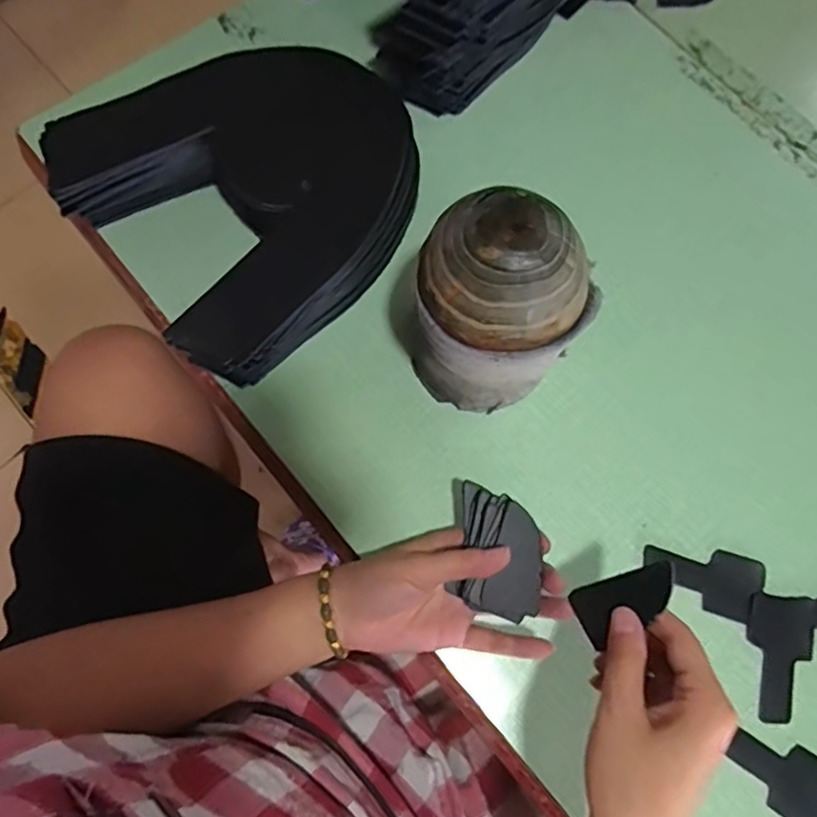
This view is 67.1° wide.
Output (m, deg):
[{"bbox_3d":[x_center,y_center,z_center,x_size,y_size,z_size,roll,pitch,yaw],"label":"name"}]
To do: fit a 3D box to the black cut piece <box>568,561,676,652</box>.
[{"bbox_3d":[0.126,0.112,0.355,0.061,0.004,0.031,-30,58,27],"label":"black cut piece"}]

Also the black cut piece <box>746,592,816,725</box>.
[{"bbox_3d":[0.255,0.170,0.422,0.043,0.004,0.084,16,74,3],"label":"black cut piece"}]

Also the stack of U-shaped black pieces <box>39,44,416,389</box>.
[{"bbox_3d":[-0.124,-0.164,0.469,0.221,0.080,0.233,41,77,10],"label":"stack of U-shaped black pieces"}]

